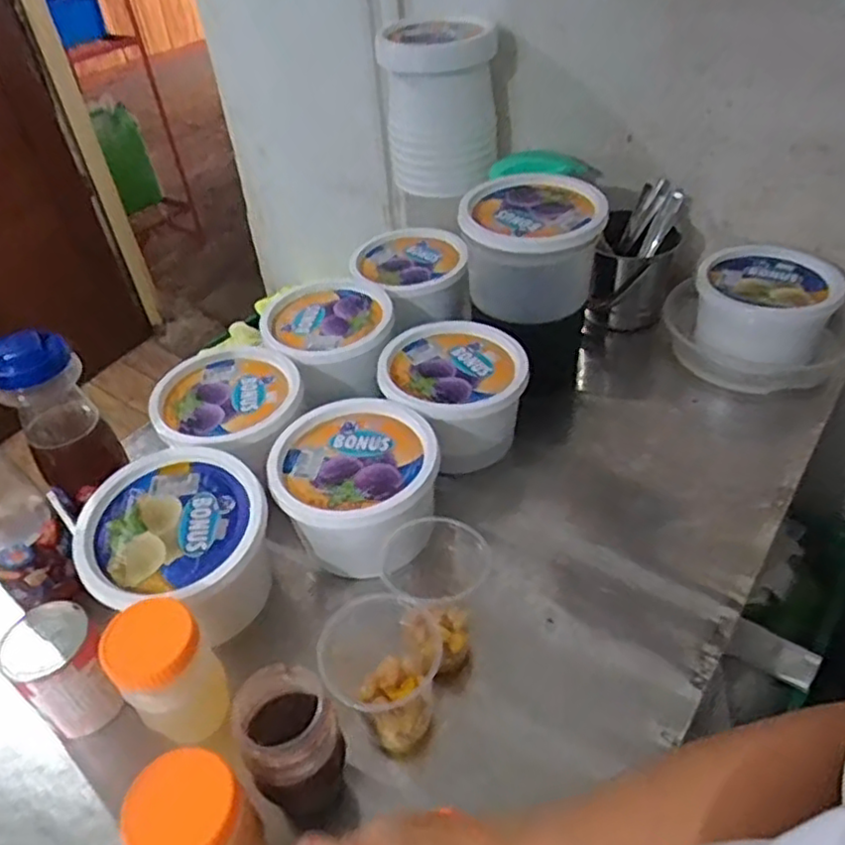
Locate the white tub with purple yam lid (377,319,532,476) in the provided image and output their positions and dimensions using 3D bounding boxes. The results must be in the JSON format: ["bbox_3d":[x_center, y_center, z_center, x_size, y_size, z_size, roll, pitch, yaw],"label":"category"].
[{"bbox_3d":[0.037,-0.036,0.840,0.166,0.102,0.165,-3,42,2],"label":"white tub with purple yam lid"}]

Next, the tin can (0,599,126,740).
[{"bbox_3d":[-0.308,0.214,0.603,0.083,0.088,0.071,24,50,28],"label":"tin can"}]

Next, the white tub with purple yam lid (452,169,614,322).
[{"bbox_3d":[0.137,-0.211,0.878,0.166,0.138,0.173,-3,42,2],"label":"white tub with purple yam lid"}]

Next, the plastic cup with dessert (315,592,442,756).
[{"bbox_3d":[-0.031,0.205,0.564,0.091,0.133,0.095,-3,42,2],"label":"plastic cup with dessert"}]

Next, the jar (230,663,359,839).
[{"bbox_3d":[-0.097,0.258,0.536,0.071,0.132,0.091,-31,48,-26],"label":"jar"}]

